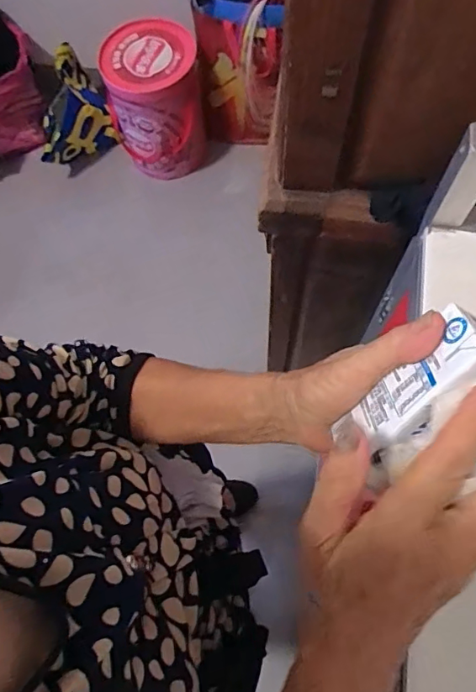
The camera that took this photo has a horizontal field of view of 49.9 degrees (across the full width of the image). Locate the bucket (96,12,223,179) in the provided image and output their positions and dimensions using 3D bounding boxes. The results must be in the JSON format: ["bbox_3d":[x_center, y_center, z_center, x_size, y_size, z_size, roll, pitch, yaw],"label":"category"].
[{"bbox_3d":[-0.231,-0.707,1.534,0.265,0.392,0.270,-17,71,-3],"label":"bucket"}]

